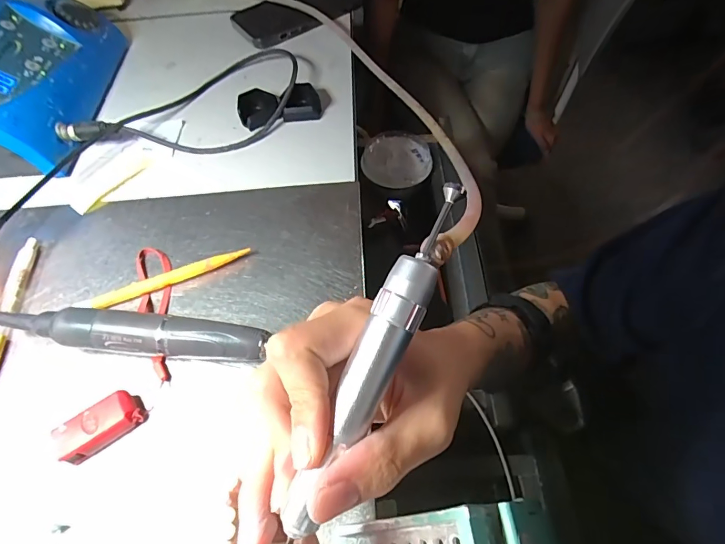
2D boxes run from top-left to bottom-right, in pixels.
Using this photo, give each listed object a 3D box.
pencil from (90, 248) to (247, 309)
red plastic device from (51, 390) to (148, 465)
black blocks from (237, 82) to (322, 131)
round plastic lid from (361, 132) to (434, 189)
[{"bbox_3d":[-0.138,0.005,0.308,0.113,0.011,0.008,-20,58,-8],"label":"pencil"},{"bbox_3d":[-0.154,0.092,0.250,0.045,0.020,0.021,-35,61,-17],"label":"red plastic device"},{"bbox_3d":[-0.080,-0.162,0.407,0.077,0.021,0.038,-10,57,-1],"label":"black blocks"},{"bbox_3d":[0.042,-0.139,0.511,0.083,0.014,0.084,-2,57,3],"label":"round plastic lid"}]

